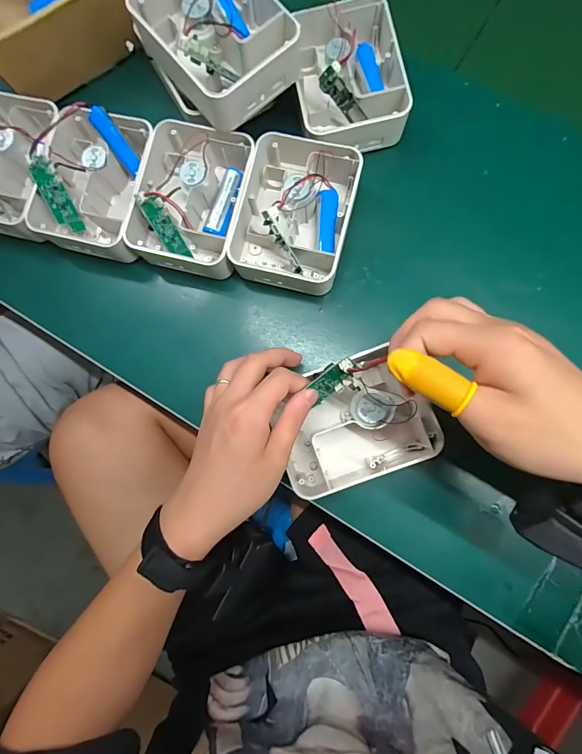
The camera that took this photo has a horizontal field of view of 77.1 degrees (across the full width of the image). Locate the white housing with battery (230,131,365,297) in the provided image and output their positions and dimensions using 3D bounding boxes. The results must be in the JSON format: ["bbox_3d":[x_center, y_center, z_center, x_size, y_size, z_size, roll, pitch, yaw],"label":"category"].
[{"bbox_3d":[0.005,-0.155,0.336,0.099,0.035,0.134,14,82,1],"label":"white housing with battery"}]

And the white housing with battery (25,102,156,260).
[{"bbox_3d":[-0.194,-0.188,0.355,0.105,0.060,0.126,13,82,1],"label":"white housing with battery"}]

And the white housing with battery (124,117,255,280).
[{"bbox_3d":[-0.092,-0.168,0.345,0.097,0.041,0.127,14,82,1],"label":"white housing with battery"}]

